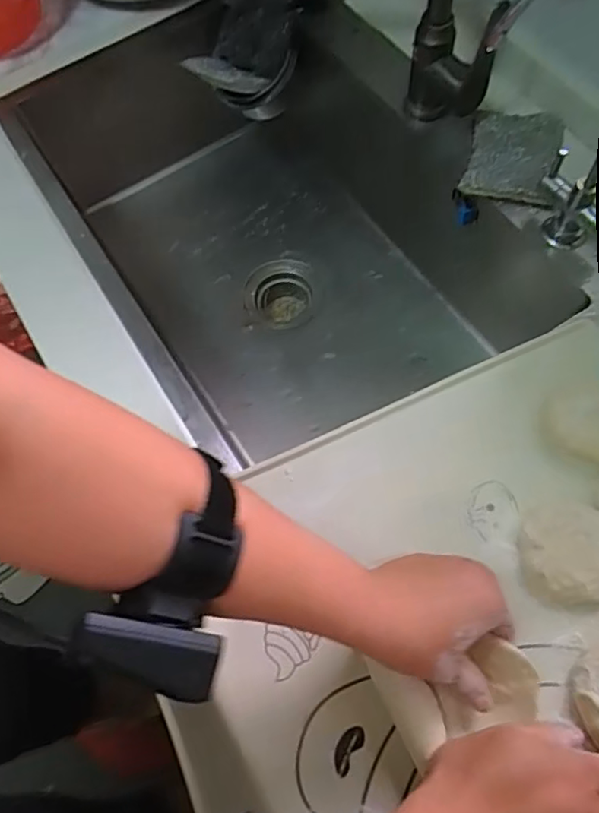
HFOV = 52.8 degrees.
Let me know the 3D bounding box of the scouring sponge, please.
[{"bbox_3d":[0.219,-0.258,0.621,0.088,0.019,0.109,15,68,10],"label":"scouring sponge"}]

